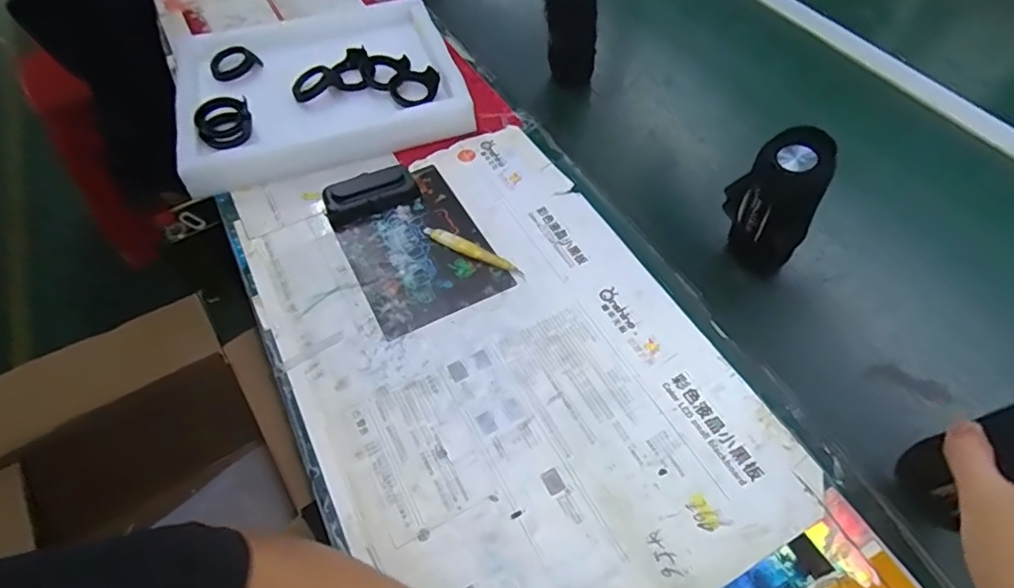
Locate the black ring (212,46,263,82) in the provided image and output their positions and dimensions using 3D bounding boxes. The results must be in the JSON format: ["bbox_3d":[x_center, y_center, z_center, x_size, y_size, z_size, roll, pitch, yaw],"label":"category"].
[{"bbox_3d":[-0.376,-0.316,0.767,0.049,0.013,0.062,38,71,2],"label":"black ring"}]

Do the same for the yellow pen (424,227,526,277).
[{"bbox_3d":[-0.038,-0.047,0.603,0.123,0.010,0.017,29,60,19],"label":"yellow pen"}]

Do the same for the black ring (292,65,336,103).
[{"bbox_3d":[-0.250,-0.277,0.730,0.049,0.015,0.068,25,65,22],"label":"black ring"}]

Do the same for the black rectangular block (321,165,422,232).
[{"bbox_3d":[-0.159,-0.118,0.647,0.106,0.028,0.049,-22,57,-14],"label":"black rectangular block"}]

